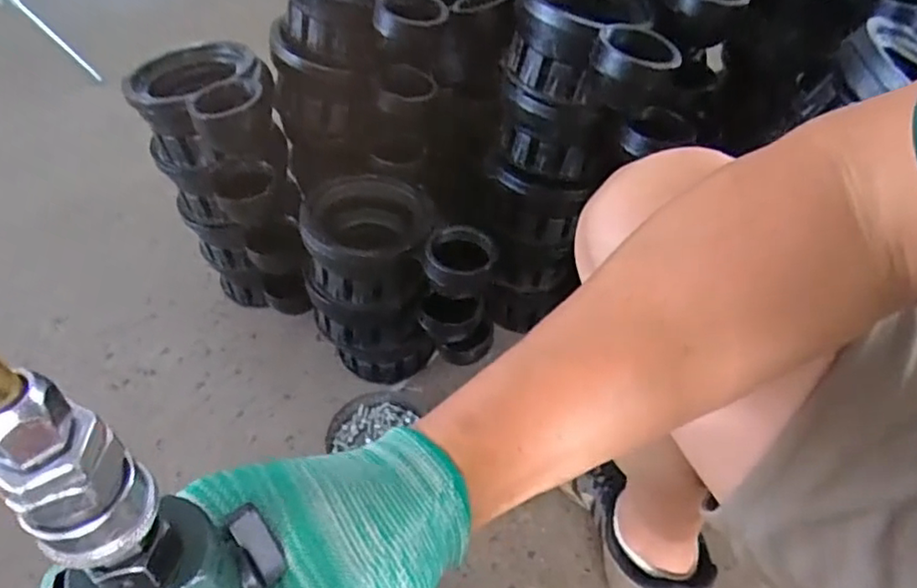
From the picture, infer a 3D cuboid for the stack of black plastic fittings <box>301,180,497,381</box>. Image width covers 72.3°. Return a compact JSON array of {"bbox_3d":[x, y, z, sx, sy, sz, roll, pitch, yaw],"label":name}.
[{"bbox_3d":[-0.101,-0.006,0.782,0.135,0.273,0.128,3,52,5],"label":"stack of black plastic fittings"}]

